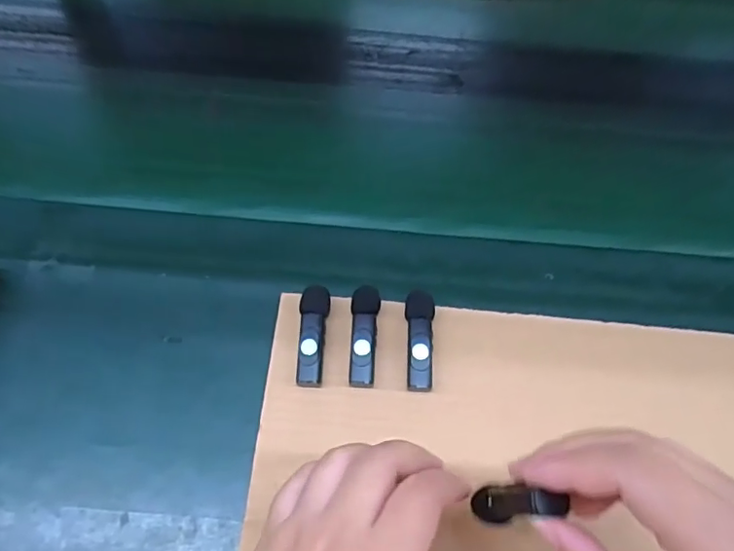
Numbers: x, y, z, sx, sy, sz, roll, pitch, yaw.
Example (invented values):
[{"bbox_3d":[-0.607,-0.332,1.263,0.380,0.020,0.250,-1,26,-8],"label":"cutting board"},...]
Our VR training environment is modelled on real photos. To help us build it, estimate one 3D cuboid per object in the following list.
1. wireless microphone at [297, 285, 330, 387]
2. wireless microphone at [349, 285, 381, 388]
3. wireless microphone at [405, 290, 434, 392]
[{"bbox_3d":[-0.035,0.039,0.347,0.018,0.017,0.064,3,58,-1],"label":"wireless microphone"},{"bbox_3d":[-0.001,0.039,0.348,0.017,0.017,0.064,2,58,-2],"label":"wireless microphone"},{"bbox_3d":[0.034,0.040,0.348,0.018,0.013,0.065,1,58,-3],"label":"wireless microphone"}]

